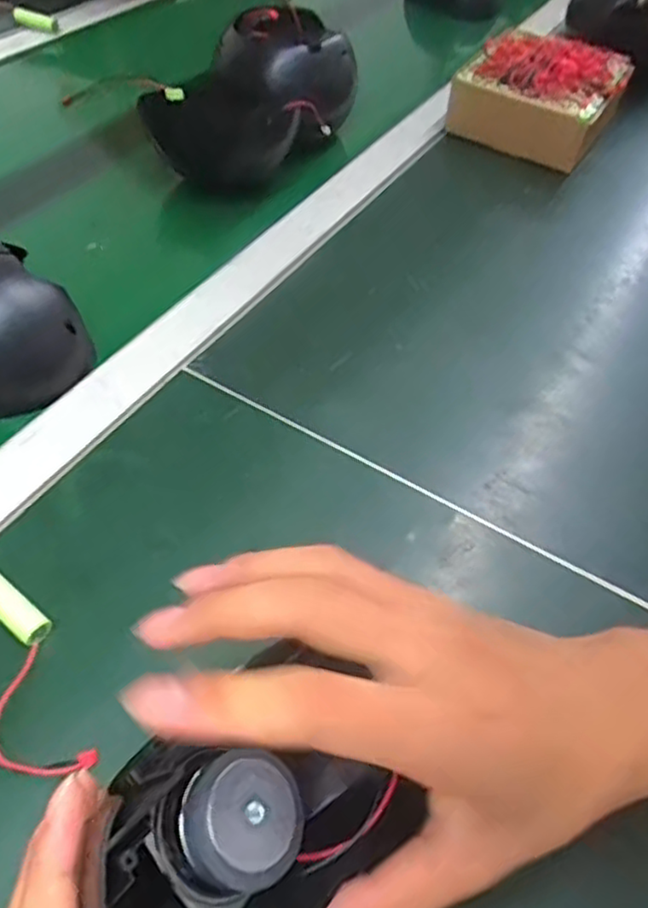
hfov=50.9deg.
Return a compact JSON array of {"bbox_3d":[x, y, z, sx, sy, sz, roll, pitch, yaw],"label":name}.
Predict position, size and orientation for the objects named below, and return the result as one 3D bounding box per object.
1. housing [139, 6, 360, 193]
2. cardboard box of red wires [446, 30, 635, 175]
[{"bbox_3d":[-0.055,-0.309,0.594,0.117,0.095,0.173,24,53,13],"label":"housing"},{"bbox_3d":[0.218,-0.362,0.686,0.150,0.074,0.167,29,54,17],"label":"cardboard box of red wires"}]

